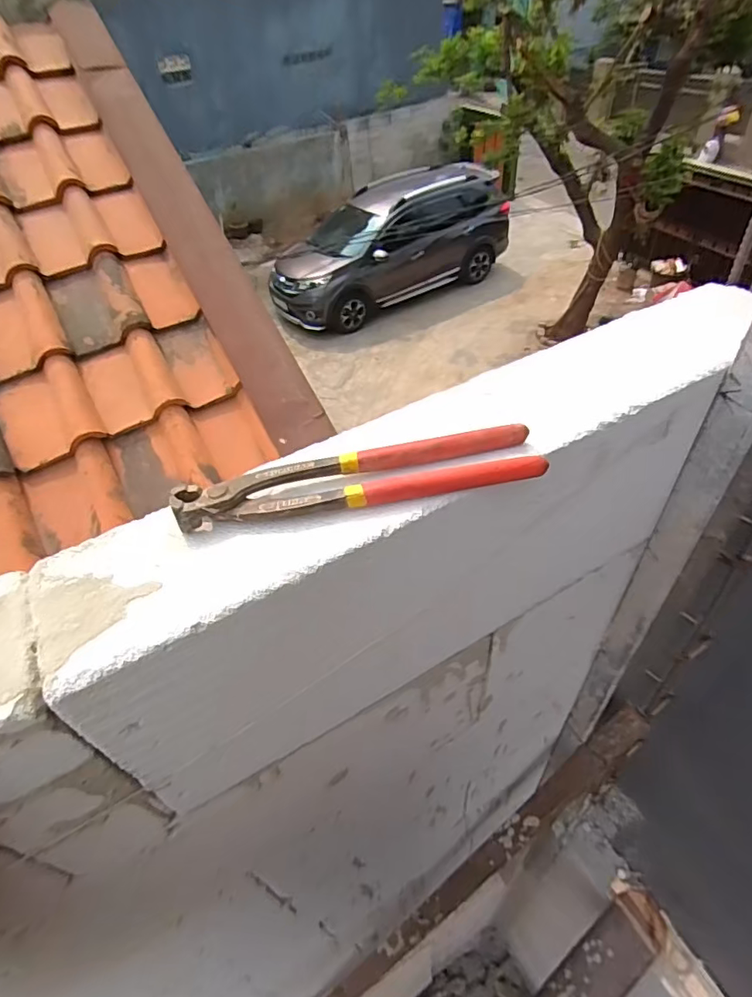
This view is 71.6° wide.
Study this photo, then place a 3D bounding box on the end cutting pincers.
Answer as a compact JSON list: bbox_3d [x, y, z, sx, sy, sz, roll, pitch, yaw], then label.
[{"bbox_3d":[-0.009,-0.013,0.315,0.214,0.016,0.039,-10,44,-3],"label":"end cutting pincers"}]

